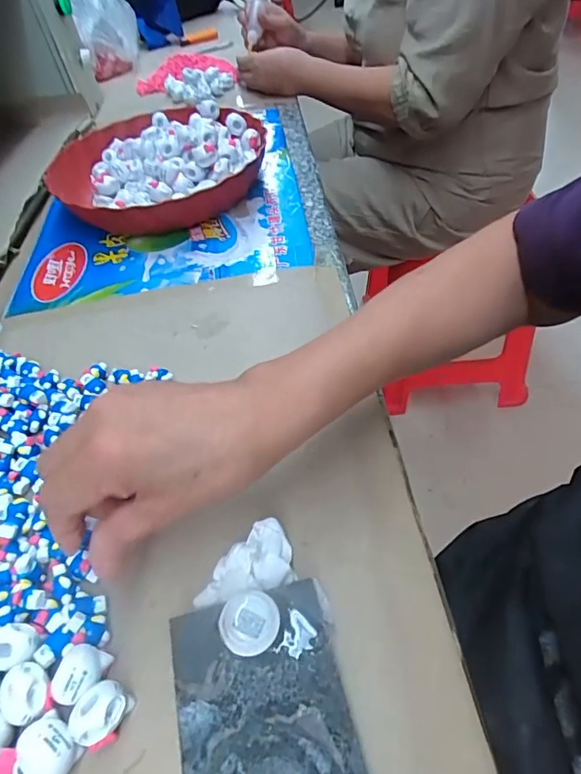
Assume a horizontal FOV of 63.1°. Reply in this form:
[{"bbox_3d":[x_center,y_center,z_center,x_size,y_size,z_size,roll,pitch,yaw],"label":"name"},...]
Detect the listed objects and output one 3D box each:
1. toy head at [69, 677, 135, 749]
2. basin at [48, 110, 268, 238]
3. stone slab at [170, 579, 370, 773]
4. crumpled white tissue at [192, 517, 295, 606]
[{"bbox_3d":[-0.088,0.151,0.219,0.022,0.015,0.025,12,53,18],"label":"toy head"},{"bbox_3d":[-0.151,-0.252,0.541,0.235,0.058,0.230,-4,50,5],"label":"basin"},{"bbox_3d":[-0.005,0.164,0.197,0.074,0.019,0.143,-12,50,-7],"label":"stone slab"},{"bbox_3d":[-0.025,0.098,0.253,0.055,0.015,0.034,-28,52,-15],"label":"crumpled white tissue"}]

